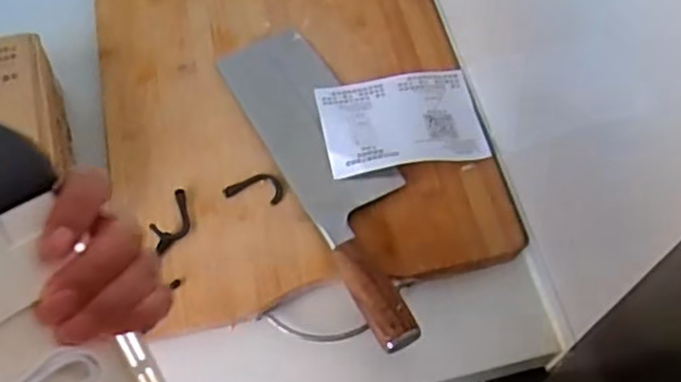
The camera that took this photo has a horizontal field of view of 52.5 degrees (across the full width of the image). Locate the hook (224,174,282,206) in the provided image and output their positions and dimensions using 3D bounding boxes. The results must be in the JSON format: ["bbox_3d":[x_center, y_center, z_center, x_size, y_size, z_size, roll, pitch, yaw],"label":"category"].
[{"bbox_3d":[-0.071,-0.004,0.582,0.049,0.004,0.026,11,62,6],"label":"hook"}]

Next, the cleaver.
[{"bbox_3d":[-0.004,-0.023,0.579,0.085,0.026,0.315,-25,64,-13],"label":"cleaver"}]

